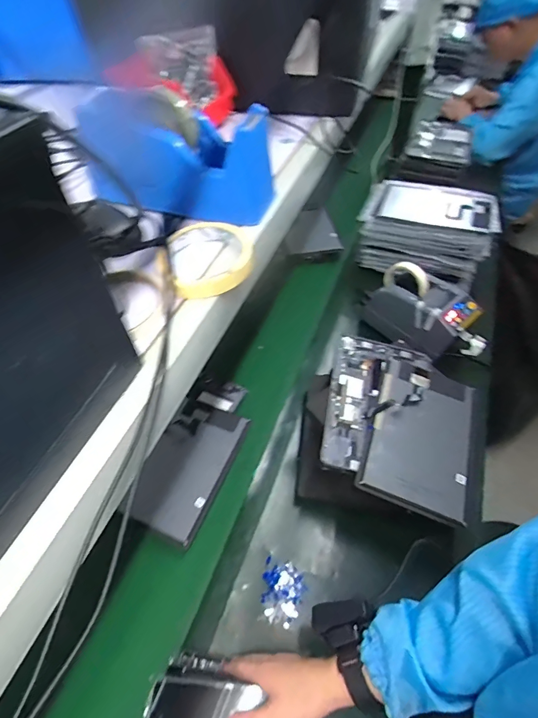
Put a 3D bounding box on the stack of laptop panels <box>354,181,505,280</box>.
[{"bbox_3d":[0.396,-0.327,1.003,0.303,0.150,0.194,20,56,17],"label":"stack of laptop panels"}]

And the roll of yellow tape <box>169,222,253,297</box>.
[{"bbox_3d":[-0.053,-0.094,0.369,0.075,0.021,0.092,-14,53,-8],"label":"roll of yellow tape"}]

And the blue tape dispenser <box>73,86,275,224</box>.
[{"bbox_3d":[-0.092,-0.210,0.401,0.184,0.105,0.076,5,53,6],"label":"blue tape dispenser"}]

